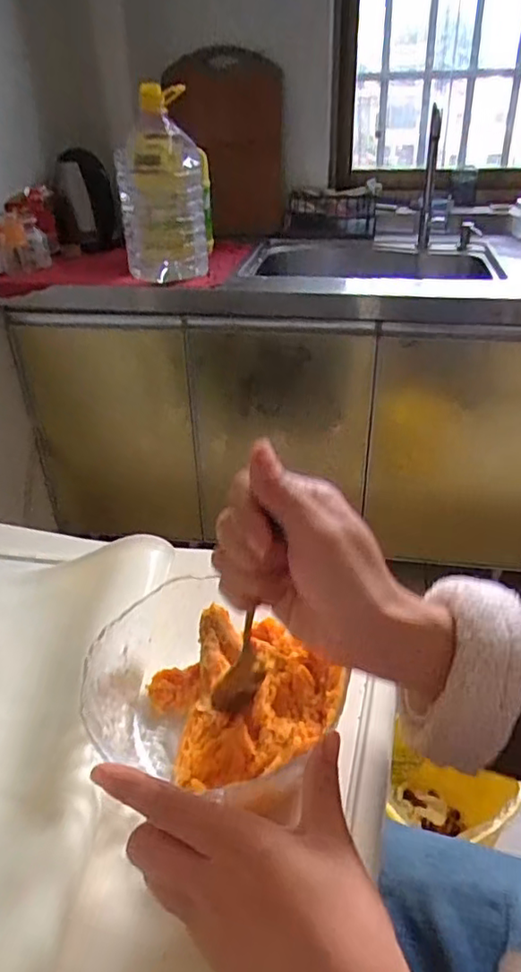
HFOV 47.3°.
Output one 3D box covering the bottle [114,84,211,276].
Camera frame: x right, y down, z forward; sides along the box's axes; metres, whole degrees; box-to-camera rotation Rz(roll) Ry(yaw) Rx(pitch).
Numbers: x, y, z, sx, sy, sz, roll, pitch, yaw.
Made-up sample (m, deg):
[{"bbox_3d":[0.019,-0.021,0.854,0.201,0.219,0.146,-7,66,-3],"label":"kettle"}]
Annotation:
[{"bbox_3d":[-0.182,-0.564,1.136,0.172,0.322,0.167,-4,33,-3],"label":"bottle"}]

